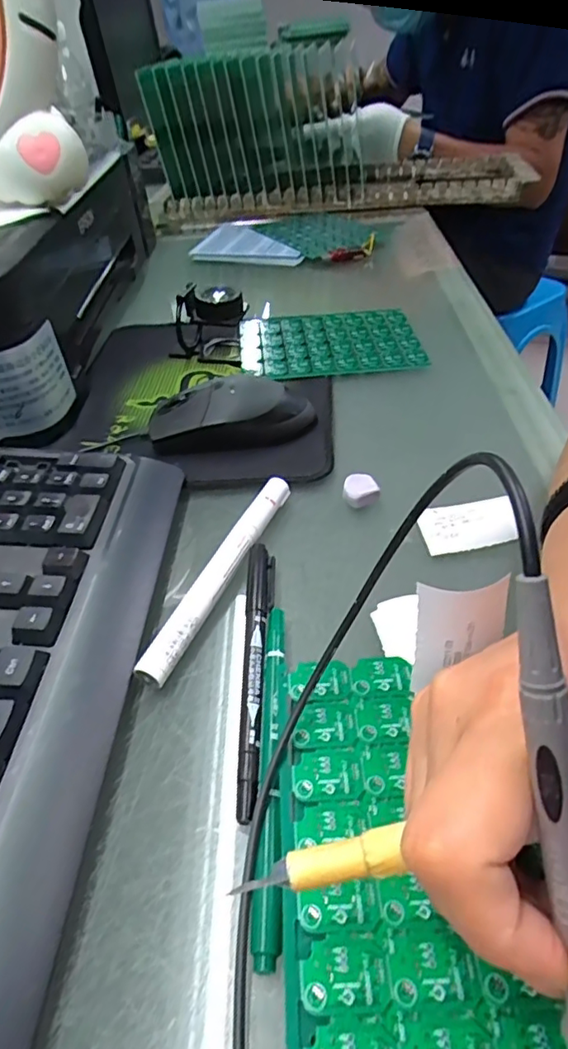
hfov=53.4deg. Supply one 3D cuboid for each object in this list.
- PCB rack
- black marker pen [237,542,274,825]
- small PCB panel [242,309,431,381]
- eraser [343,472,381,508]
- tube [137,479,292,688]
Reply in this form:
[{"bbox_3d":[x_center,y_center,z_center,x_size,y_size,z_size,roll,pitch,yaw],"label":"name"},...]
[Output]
[{"bbox_3d":[0.066,-0.529,0.763,0.515,0.169,0.183,-6,43,-1],"label":"PCB rack"},{"bbox_3d":[-0.013,0.062,0.261,0.012,0.011,0.139,-2,43,3],"label":"black marker pen"},{"bbox_3d":[0.038,-0.159,0.491,0.149,0.005,0.104,-4,46,0],"label":"small PCB panel"},{"bbox_3d":[0.047,-0.021,0.342,0.021,0.013,0.020,1,43,7],"label":"eraser"},{"bbox_3d":[-0.032,0.025,0.299,0.013,0.015,0.144,14,46,20],"label":"tube"}]

